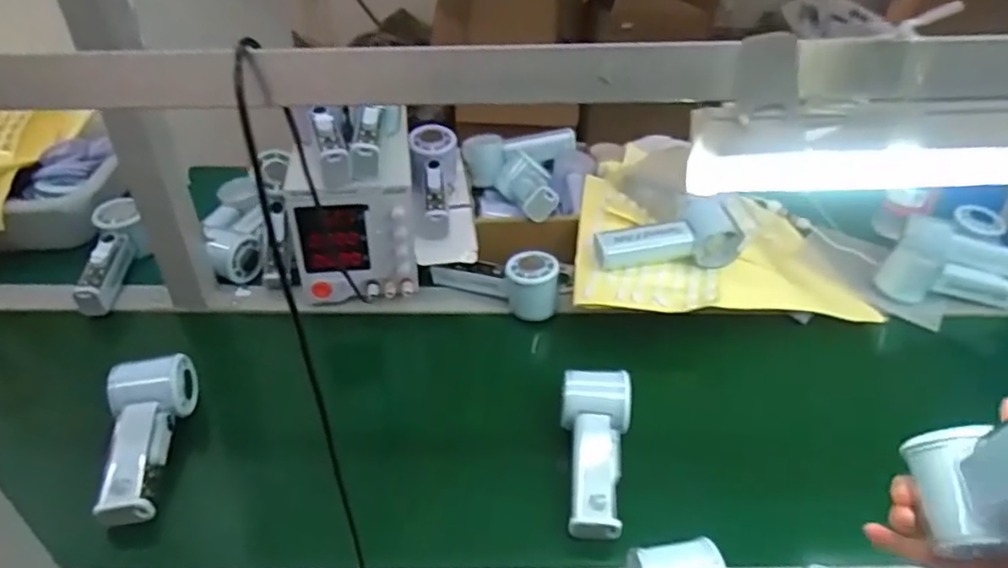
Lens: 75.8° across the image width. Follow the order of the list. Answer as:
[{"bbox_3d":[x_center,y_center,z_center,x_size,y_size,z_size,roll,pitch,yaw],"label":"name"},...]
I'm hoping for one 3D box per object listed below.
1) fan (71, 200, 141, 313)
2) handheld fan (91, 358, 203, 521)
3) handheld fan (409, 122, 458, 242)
[{"bbox_3d":[-0.451,-0.037,0.747,0.048,0.056,0.163,-8,39,-11],"label":"fan"},{"bbox_3d":[-0.307,0.126,0.552,0.069,0.048,0.148,-8,39,-11],"label":"handheld fan"},{"bbox_3d":[-0.084,-0.124,0.772,0.054,0.060,0.158,-1,62,-4],"label":"handheld fan"}]

